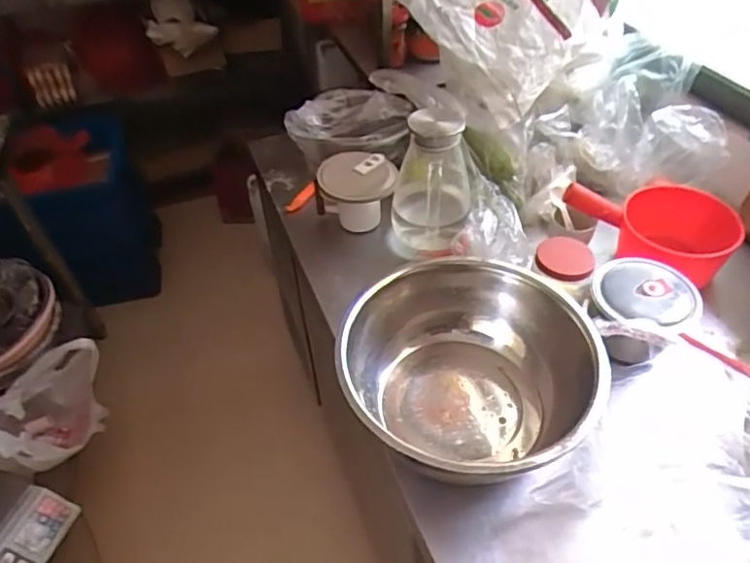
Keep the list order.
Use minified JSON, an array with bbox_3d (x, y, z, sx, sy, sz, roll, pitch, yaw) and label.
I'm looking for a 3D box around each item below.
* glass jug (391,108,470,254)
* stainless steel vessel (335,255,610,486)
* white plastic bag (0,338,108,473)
[{"bbox_3d":[0.097,-0.171,1.000,0.127,0.241,0.146,5,46,8],"label":"glass jug"},{"bbox_3d":[0.113,0.123,0.776,0.306,0.146,0.322,-7,46,-5],"label":"stainless steel vessel"},{"bbox_3d":[-0.819,0.350,1.417,0.314,0.249,0.248,-14,47,-11],"label":"white plastic bag"}]

